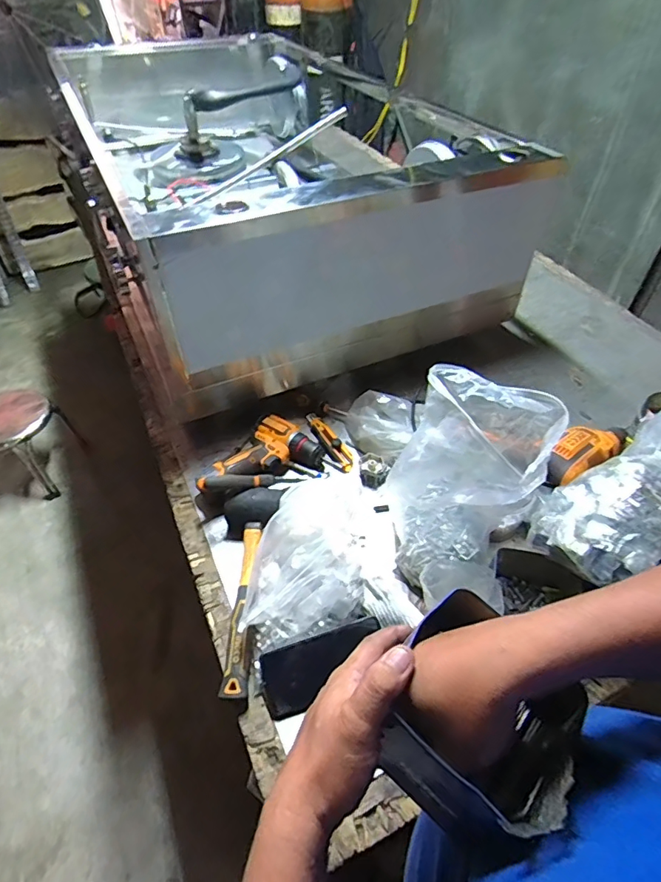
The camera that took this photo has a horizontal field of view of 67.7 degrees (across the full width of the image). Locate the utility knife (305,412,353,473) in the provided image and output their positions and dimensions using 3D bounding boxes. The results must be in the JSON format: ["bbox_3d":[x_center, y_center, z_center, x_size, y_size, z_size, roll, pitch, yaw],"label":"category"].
[{"bbox_3d":[-0.001,-0.004,0.954,0.037,0.021,0.164,-22,51,-19],"label":"utility knife"}]

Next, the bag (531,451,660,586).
[{"bbox_3d":[0.398,0.100,0.672,0.205,0.092,0.156,-18,50,-16],"label":"bag"}]

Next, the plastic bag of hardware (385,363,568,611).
[{"bbox_3d":[0.185,0.059,0.704,0.184,0.274,0.185,20,50,17],"label":"plastic bag of hardware"}]

